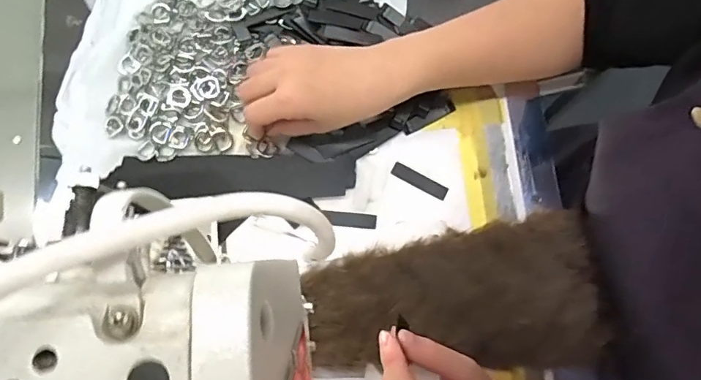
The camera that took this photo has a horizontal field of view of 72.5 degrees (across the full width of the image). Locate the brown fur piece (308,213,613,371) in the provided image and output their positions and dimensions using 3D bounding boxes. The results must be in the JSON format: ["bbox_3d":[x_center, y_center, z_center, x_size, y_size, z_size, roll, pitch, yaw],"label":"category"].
[{"bbox_3d":[0.083,0.085,0.385,0.230,0.017,0.114,-5,78,-1],"label":"brown fur piece"}]

